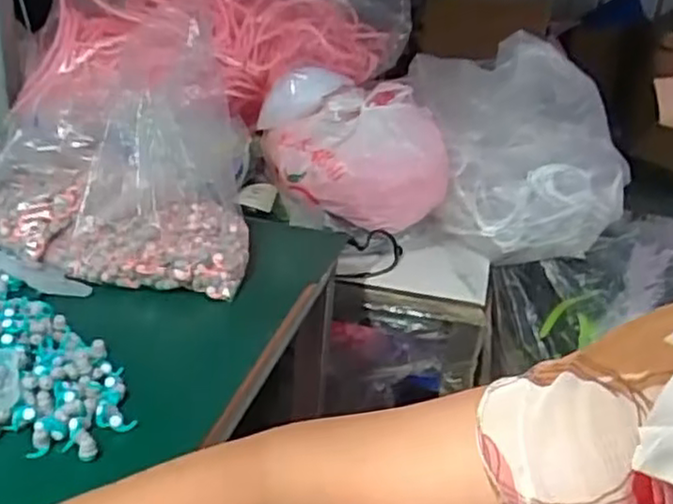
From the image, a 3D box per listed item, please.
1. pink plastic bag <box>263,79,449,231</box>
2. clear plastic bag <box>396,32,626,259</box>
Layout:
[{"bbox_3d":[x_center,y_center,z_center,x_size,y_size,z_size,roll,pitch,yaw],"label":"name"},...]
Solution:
[{"bbox_3d":[0.029,-0.138,0.985,0.256,0.155,0.169,4,24,-2],"label":"pink plastic bag"},{"bbox_3d":[0.269,-0.158,1.034,0.315,0.267,0.234,7,24,4],"label":"clear plastic bag"}]

